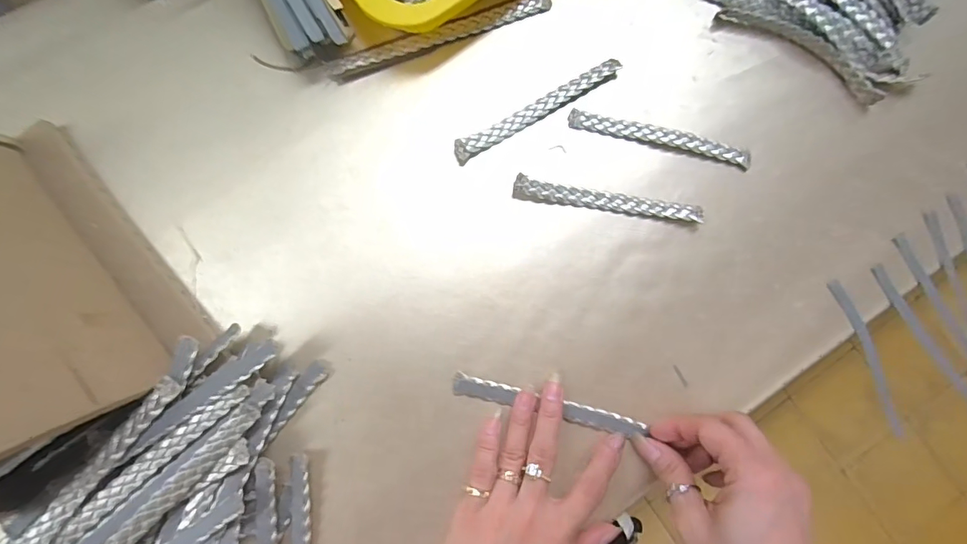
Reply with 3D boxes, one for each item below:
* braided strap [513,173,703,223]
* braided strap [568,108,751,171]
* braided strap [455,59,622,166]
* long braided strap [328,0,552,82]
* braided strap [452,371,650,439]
[{"bbox_3d":[0.087,-0.050,0.331,0.132,0.010,0.013,8,83,-2],"label":"braided strap"},{"bbox_3d":[0.128,-0.097,0.341,0.133,0.006,0.013,13,83,-1],"label":"braided strap"},{"bbox_3d":[0.039,-0.117,0.338,0.136,0.006,0.013,-31,86,-6],"label":"braided strap"},{"bbox_3d":[-0.031,-0.175,0.343,0.167,0.005,0.018,-22,85,-5],"label":"long braided strap"},{"bbox_3d":[0.044,0.090,0.314,0.130,0.008,0.014,14,83,-1],"label":"braided strap"}]

